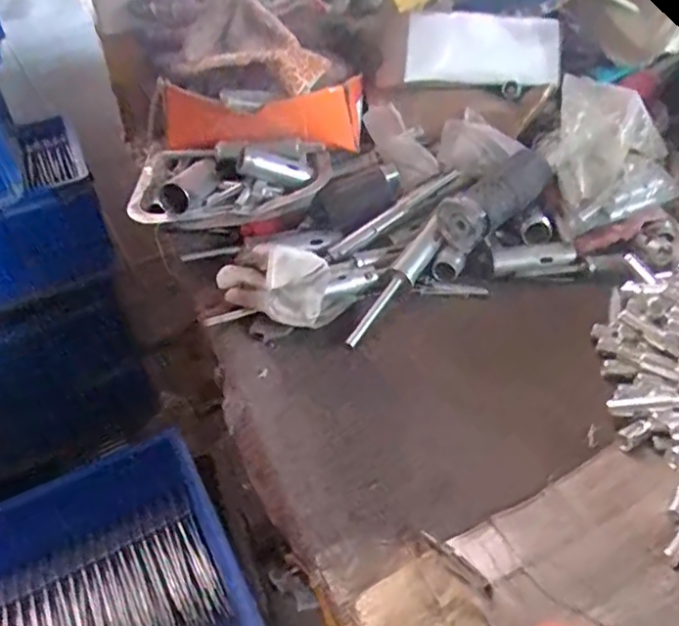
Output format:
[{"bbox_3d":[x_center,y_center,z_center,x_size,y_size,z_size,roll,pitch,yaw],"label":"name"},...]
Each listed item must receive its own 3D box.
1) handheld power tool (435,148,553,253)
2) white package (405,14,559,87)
[{"bbox_3d":[0.134,-0.102,0.529,0.116,0.038,0.045,-38,46,-15],"label":"handheld power tool"},{"bbox_3d":[0.150,-0.257,0.609,0.175,0.065,0.030,-5,36,-18],"label":"white package"}]

